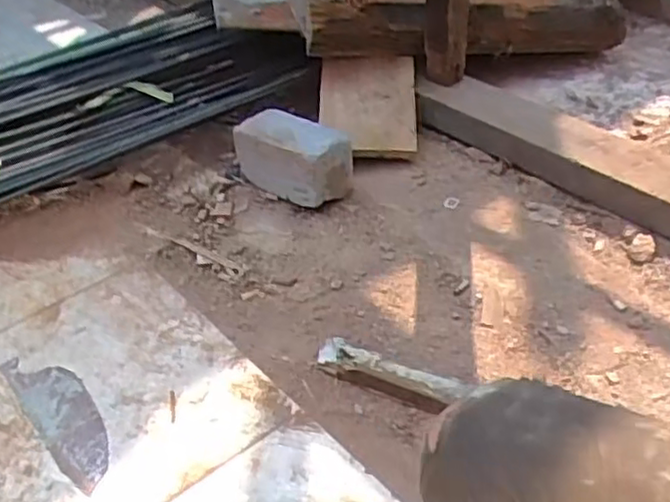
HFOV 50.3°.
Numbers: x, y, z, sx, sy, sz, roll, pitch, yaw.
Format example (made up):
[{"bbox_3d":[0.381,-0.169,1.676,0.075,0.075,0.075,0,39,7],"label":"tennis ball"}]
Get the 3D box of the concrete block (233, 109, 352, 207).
[{"bbox_3d":[-0.072,-0.153,1.184,0.189,0.136,0.100,17,44,22],"label":"concrete block"}]

